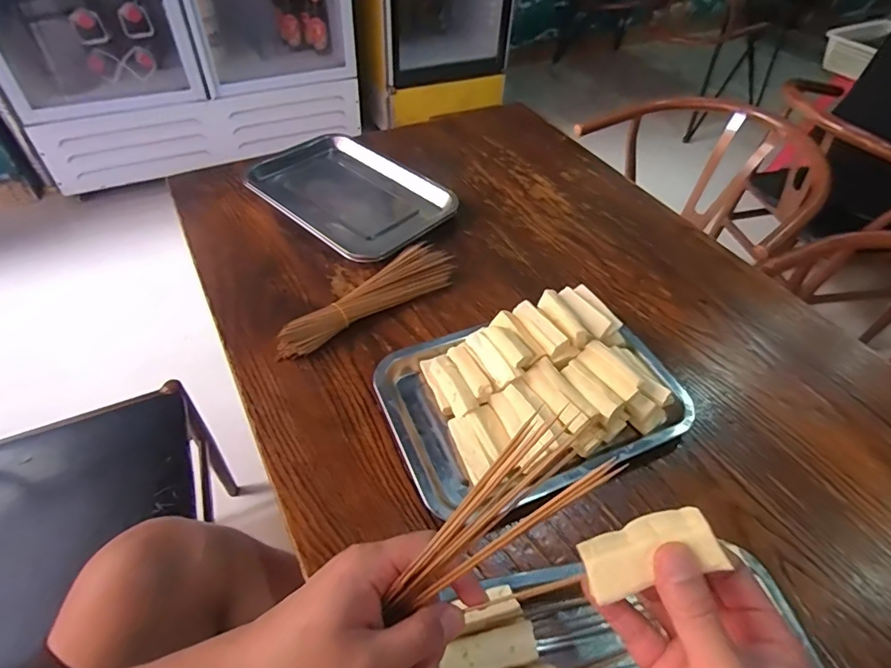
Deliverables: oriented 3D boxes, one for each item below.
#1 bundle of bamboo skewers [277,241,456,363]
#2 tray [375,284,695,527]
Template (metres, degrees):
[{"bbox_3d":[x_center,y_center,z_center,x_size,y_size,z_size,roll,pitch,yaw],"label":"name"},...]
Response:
[{"bbox_3d":[-0.101,-0.052,0.622,0.250,0.032,0.065,-29,56,-26],"label":"bundle of bamboo skewers"},{"bbox_3d":[0.098,0.057,0.539,0.316,0.070,0.216,-19,52,-19],"label":"tray"}]

